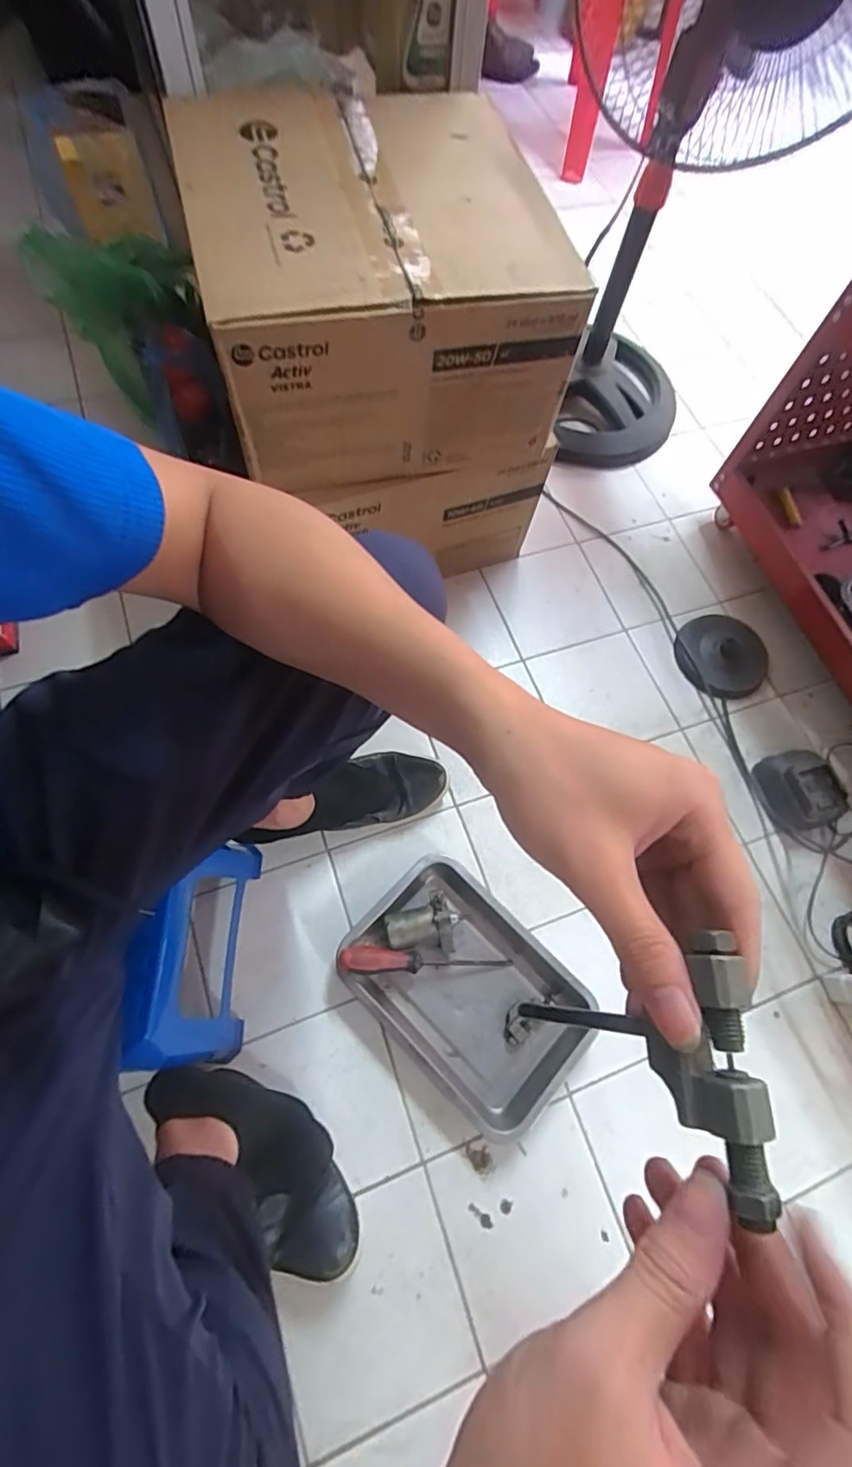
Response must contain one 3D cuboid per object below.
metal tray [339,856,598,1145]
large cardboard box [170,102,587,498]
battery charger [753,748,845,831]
[{"bbox_3d":[0.052,0.332,0.739,0.311,0.044,0.216,42,73,14],"label":"metal tray"},{"bbox_3d":[-0.061,-0.560,0.719,0.400,0.241,0.373,-11,70,-9],"label":"large cardboard box"},{"bbox_3d":[0.584,0.088,0.883,0.097,0.068,0.123,-11,69,-6],"label":"battery charger"}]

